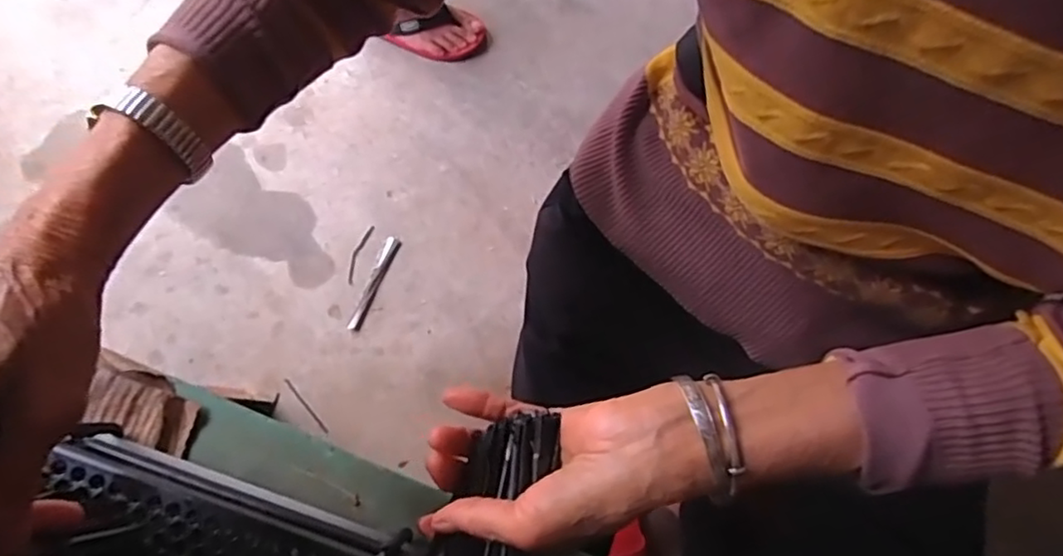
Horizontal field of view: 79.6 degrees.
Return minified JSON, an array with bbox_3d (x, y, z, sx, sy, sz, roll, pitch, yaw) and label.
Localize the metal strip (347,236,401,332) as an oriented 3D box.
[{"bbox_3d":[-0.267,0.009,1.097,0.026,0.006,0.173,21,77,4],"label":"metal strip"}]

